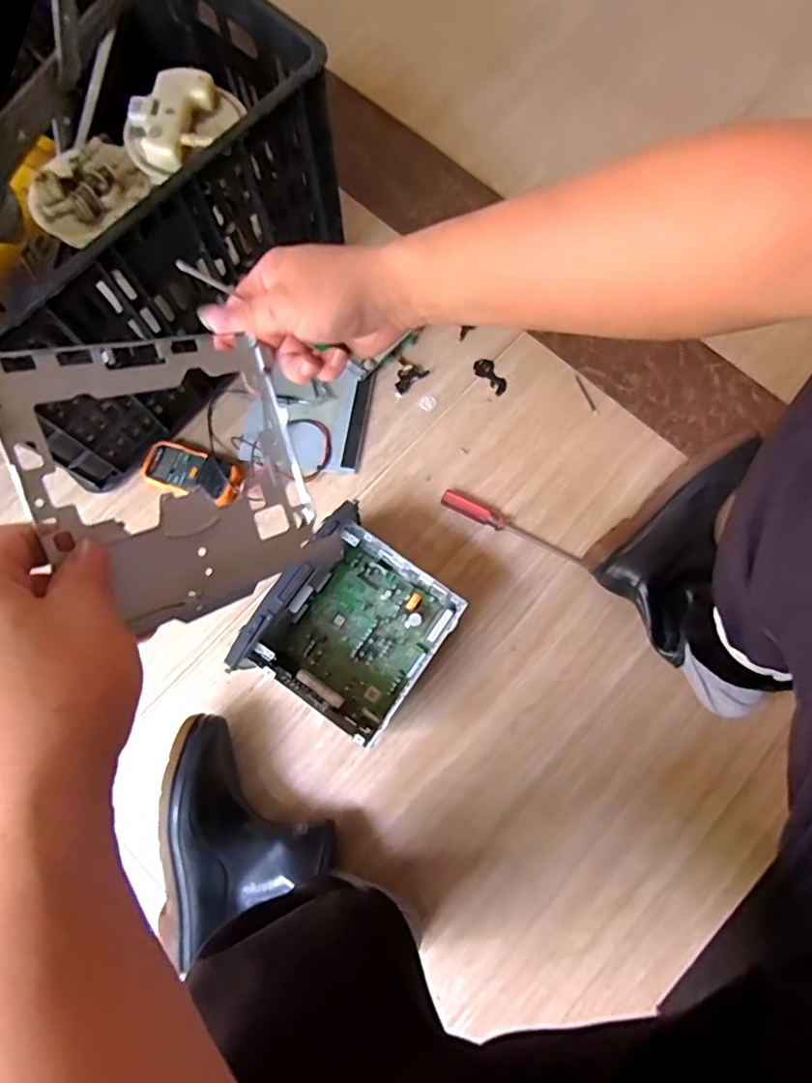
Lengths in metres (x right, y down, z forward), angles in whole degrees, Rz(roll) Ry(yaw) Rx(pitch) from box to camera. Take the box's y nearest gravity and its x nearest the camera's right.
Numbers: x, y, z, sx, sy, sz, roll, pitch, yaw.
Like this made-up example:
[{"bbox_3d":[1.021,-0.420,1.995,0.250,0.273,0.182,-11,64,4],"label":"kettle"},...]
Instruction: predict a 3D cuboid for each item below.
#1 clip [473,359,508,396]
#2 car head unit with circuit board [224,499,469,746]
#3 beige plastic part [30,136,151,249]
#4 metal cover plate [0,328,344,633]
[{"bbox_3d":[0.115,-0.224,0.765,0.025,0.010,0.055,-40,80,-10],"label":"clip"},{"bbox_3d":[-0.057,0.099,0.626,0.170,0.112,0.187,35,78,7],"label":"car head unit with circuit board"},{"bbox_3d":[-0.322,-0.354,0.569,0.079,0.037,0.110,38,80,9],"label":"beige plastic part"},{"bbox_3d":[-0.114,-0.033,0.292,0.143,0.009,0.138,-28,107,-41],"label":"metal cover plate"}]

